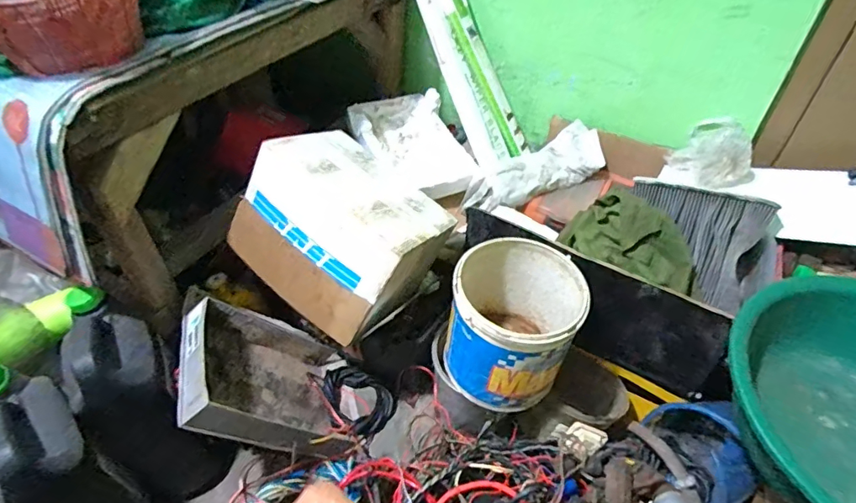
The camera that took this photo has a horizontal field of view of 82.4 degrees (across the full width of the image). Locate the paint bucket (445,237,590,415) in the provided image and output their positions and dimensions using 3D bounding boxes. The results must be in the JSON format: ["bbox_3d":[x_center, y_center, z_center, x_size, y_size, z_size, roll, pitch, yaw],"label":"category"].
[{"bbox_3d":[0.126,0.107,0.726,0.172,0.188,0.185,-1,45,1],"label":"paint bucket"}]

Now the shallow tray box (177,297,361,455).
[{"bbox_3d":[-0.260,0.210,0.838,0.057,0.329,0.257,-38,44,13],"label":"shallow tray box"}]

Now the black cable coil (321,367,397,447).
[{"bbox_3d":[-0.139,0.277,0.912,0.145,0.046,0.120,21,49,21],"label":"black cable coil"}]

